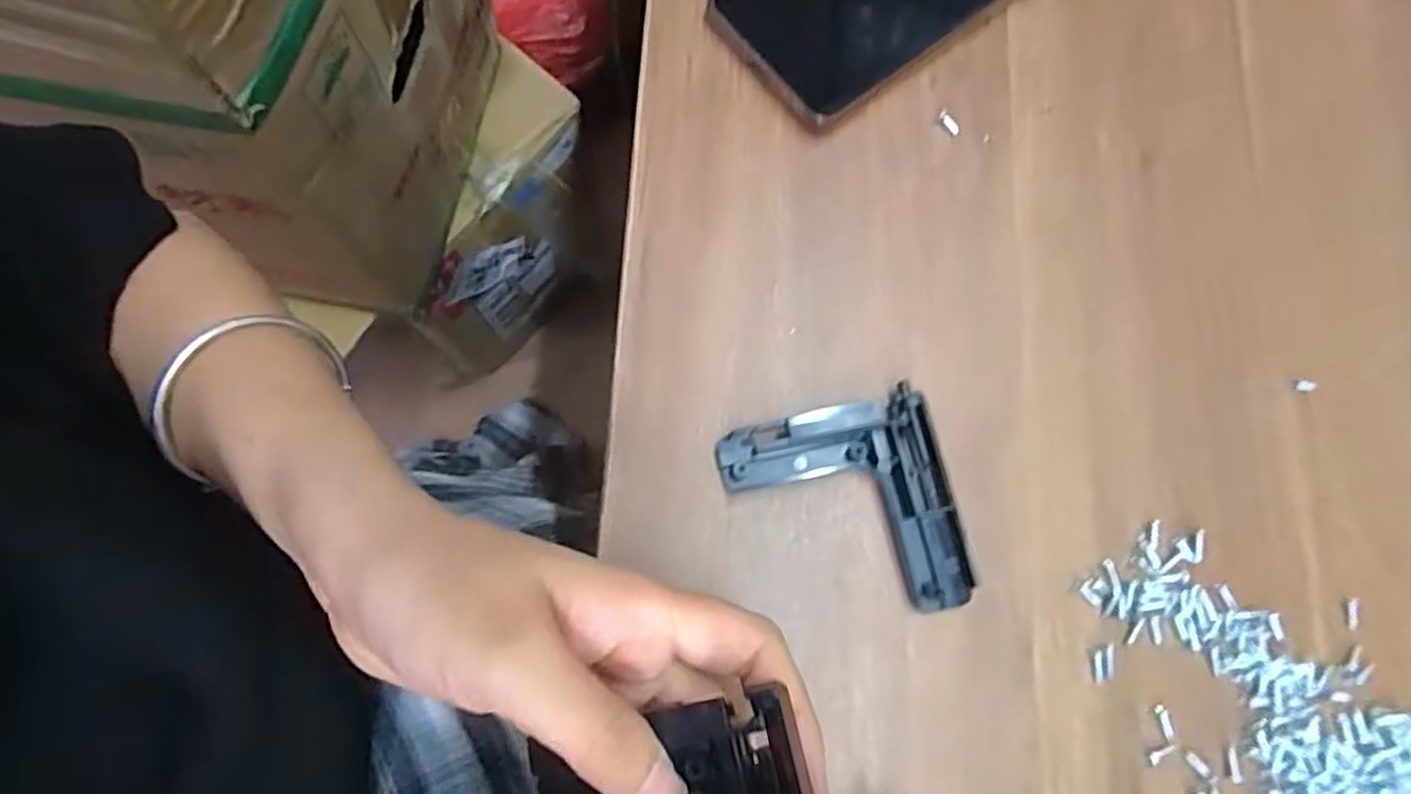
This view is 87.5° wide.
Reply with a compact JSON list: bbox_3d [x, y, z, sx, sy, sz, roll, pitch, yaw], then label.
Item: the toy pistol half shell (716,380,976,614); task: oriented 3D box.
[{"bbox_3d":[0.050,0.041,0.257,0.074,0.015,0.076,-15,77,-5],"label":"toy pistol half shell"}]

